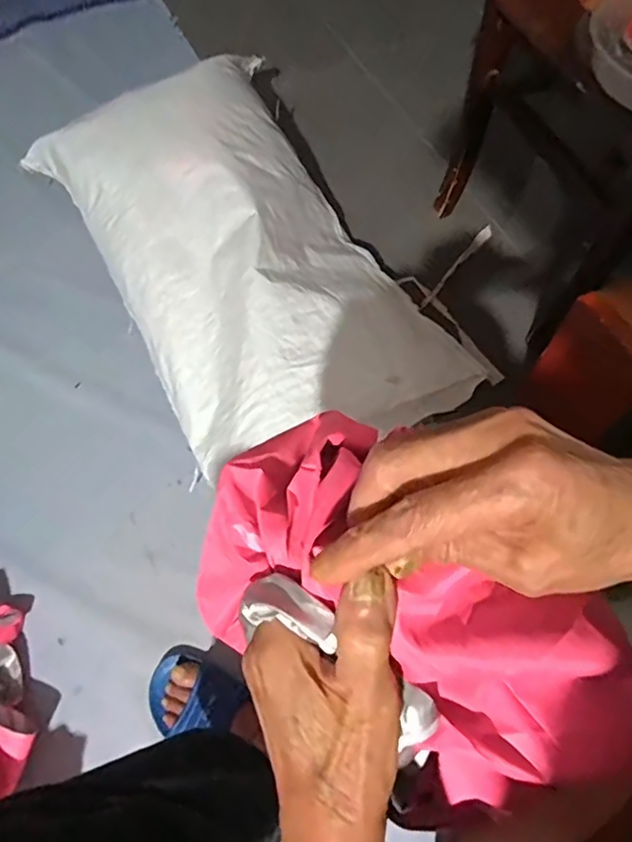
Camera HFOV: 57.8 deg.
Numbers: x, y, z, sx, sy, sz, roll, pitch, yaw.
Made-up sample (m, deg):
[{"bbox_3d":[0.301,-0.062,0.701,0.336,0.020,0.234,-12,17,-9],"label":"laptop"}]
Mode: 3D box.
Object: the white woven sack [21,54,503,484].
[{"bbox_3d":[-0.109,-0.294,0.935,0.461,0.203,0.727,-27,67,-10],"label":"white woven sack"}]

